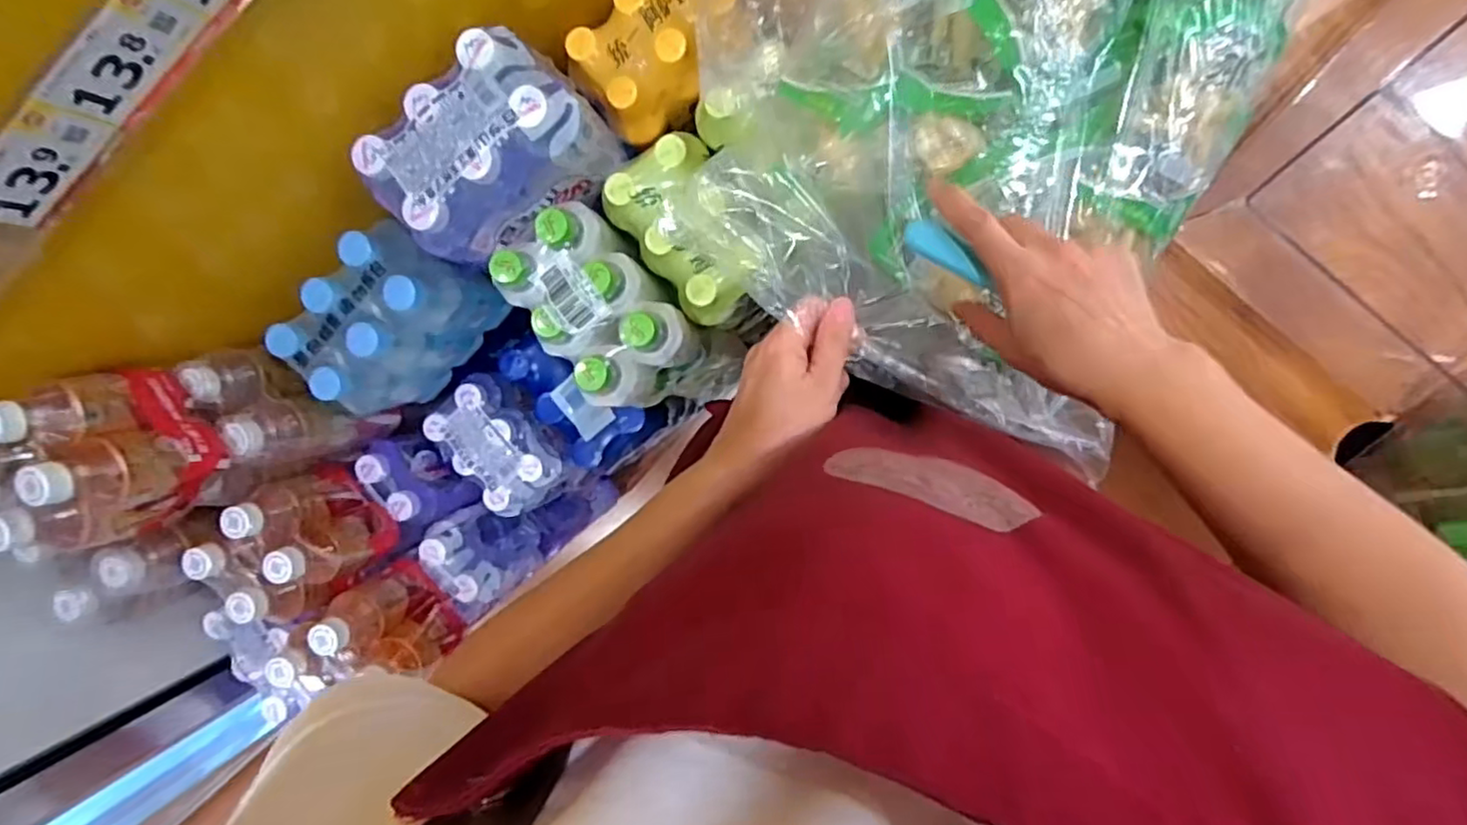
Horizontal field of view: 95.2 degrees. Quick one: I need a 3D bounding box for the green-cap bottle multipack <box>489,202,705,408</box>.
[{"bbox_3d":[-0.111,-0.094,0.645,0.111,0.169,0.183,-36,90,9],"label":"green-cap bottle multipack"}]

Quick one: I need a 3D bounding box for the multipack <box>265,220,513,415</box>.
[{"bbox_3d":[-0.329,-0.086,0.680,0.182,0.156,0.120,-45,89,9],"label":"multipack"}]

